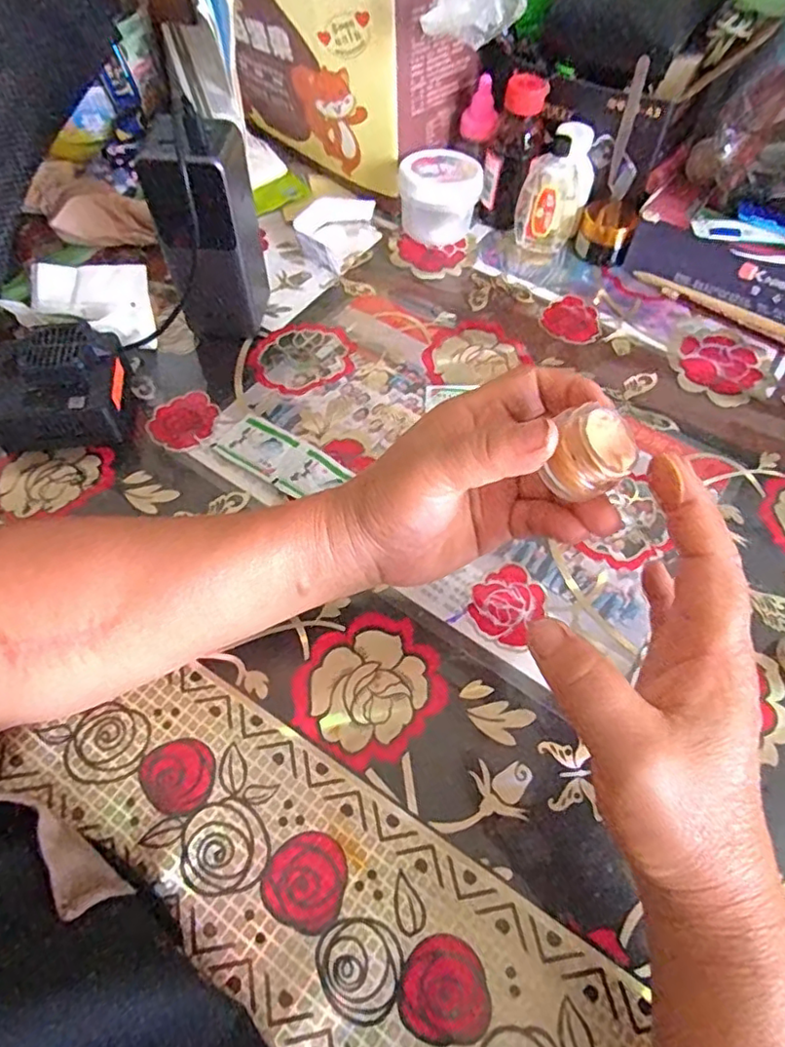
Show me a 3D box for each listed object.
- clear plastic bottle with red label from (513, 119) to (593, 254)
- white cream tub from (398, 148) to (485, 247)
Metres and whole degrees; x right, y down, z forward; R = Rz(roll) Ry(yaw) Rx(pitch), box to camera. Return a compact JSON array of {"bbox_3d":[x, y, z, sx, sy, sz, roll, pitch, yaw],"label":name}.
[{"bbox_3d":[0.131,-0.267,0.492,0.053,0.087,0.035,14,59,8],"label":"clear plastic bottle with red label"},{"bbox_3d":[0.037,-0.274,0.512,0.063,0.055,0.058,0,58,-1],"label":"white cream tub"}]

